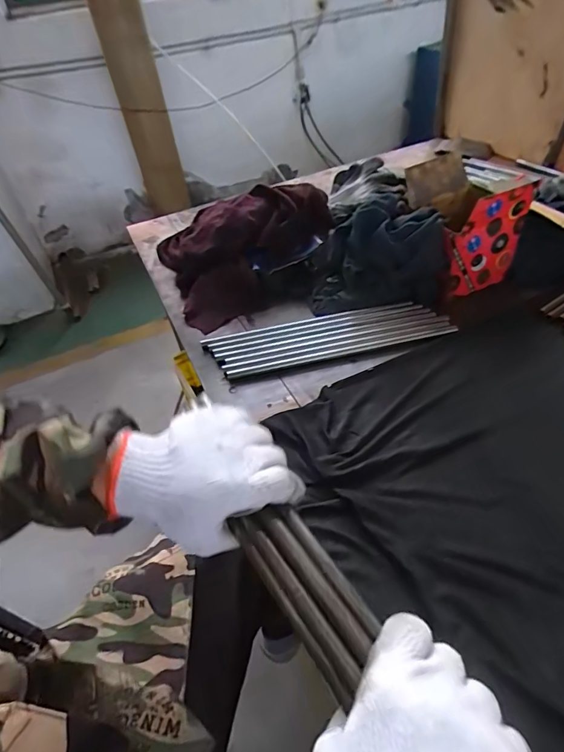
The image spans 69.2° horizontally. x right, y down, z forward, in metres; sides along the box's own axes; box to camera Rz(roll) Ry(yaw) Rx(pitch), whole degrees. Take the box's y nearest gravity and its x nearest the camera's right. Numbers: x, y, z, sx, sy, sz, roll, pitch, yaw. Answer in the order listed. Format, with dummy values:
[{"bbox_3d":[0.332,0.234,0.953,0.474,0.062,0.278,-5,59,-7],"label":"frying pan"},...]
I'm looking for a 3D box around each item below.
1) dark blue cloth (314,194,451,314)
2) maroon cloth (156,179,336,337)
[{"bbox_3d":[0.160,-0.199,0.678,0.210,0.133,0.134,1,44,9],"label":"dark blue cloth"},{"bbox_3d":[-0.064,-0.251,0.769,0.302,0.130,0.254,-20,44,-13],"label":"maroon cloth"}]

